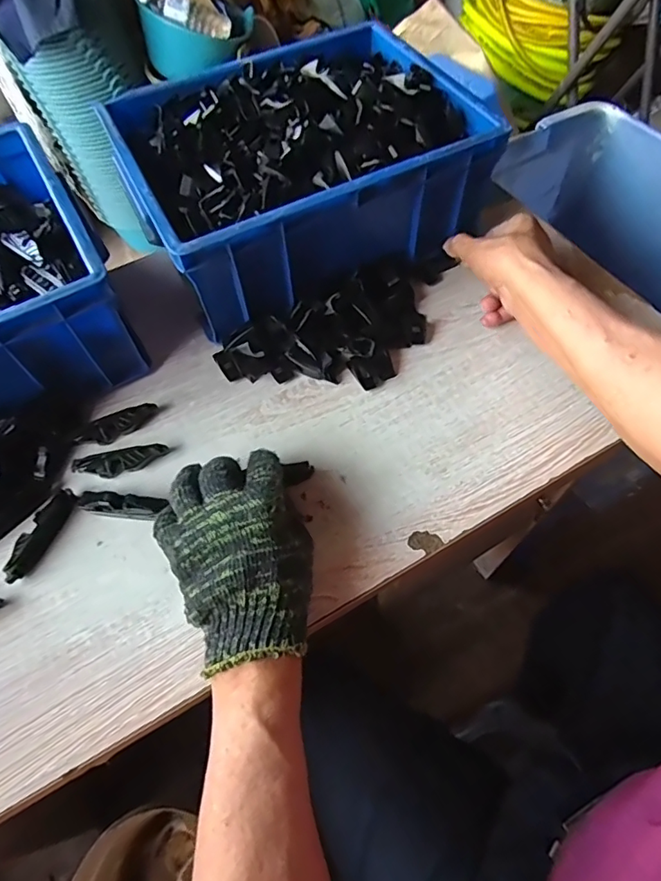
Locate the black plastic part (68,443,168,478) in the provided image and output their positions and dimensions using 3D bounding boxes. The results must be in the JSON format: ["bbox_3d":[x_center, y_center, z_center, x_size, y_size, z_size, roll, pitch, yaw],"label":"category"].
[{"bbox_3d":[-0.185,0.019,0.441,0.080,0.015,0.021,-12,61,-5],"label":"black plastic part"}]

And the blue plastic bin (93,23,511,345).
[{"bbox_3d":[-0.034,-0.289,0.525,0.327,0.120,0.256,-26,63,-12],"label":"blue plastic bin"}]

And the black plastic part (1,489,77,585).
[{"bbox_3d":[-0.242,0.077,0.414,0.021,0.012,0.080,19,63,12],"label":"black plastic part"}]

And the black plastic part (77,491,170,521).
[{"bbox_3d":[-0.180,0.054,0.422,0.075,0.011,0.018,7,61,6],"label":"black plastic part"}]

